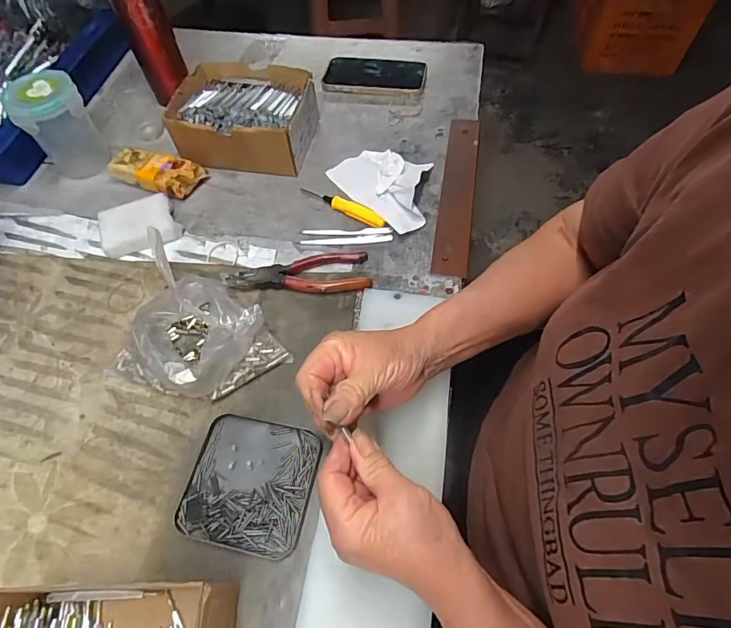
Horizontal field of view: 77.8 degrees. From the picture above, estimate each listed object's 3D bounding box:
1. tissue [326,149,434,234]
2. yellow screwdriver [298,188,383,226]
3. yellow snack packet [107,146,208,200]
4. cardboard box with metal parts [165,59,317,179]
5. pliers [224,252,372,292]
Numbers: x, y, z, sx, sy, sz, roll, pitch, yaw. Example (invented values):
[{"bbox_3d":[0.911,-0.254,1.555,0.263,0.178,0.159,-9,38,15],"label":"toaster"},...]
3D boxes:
[{"bbox_3d":[0.030,-0.164,0.539,0.097,0.034,0.143,-38,64,-20],"label":"tissue"},{"bbox_3d":[-0.027,-0.130,0.533,0.116,0.011,0.017,28,62,18],"label":"yellow screwdriver"},{"bbox_3d":[-0.262,-0.177,0.563,0.111,0.029,0.052,17,60,12],"label":"yellow snack packet"},{"bbox_3d":[-0.152,-0.255,0.583,0.164,0.063,0.132,5,58,5],"label":"cardboard box with metal parts"},{"bbox_3d":[-0.071,-0.042,0.482,0.148,0.011,0.049,-3,58,0],"label":"pliers"}]

